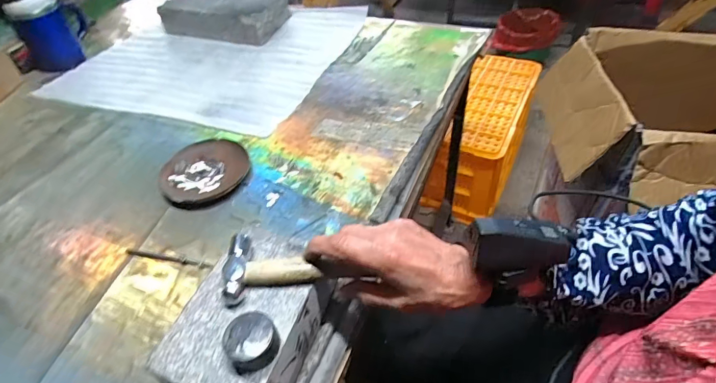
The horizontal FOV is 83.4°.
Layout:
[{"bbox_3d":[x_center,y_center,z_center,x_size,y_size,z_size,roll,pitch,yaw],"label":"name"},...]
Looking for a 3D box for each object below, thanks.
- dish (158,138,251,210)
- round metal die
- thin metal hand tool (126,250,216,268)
[{"bbox_3d":[-0.203,-0.026,0.533,0.106,0.016,0.116,-3,46,3],"label":"dish"},{"bbox_3d":[-0.079,0.112,0.301,0.035,0.022,0.036,-1,44,1],"label":"round metal die"},{"bbox_3d":[-0.208,0.074,0.444,0.109,0.004,0.008,7,48,13],"label":"thin metal hand tool"}]

